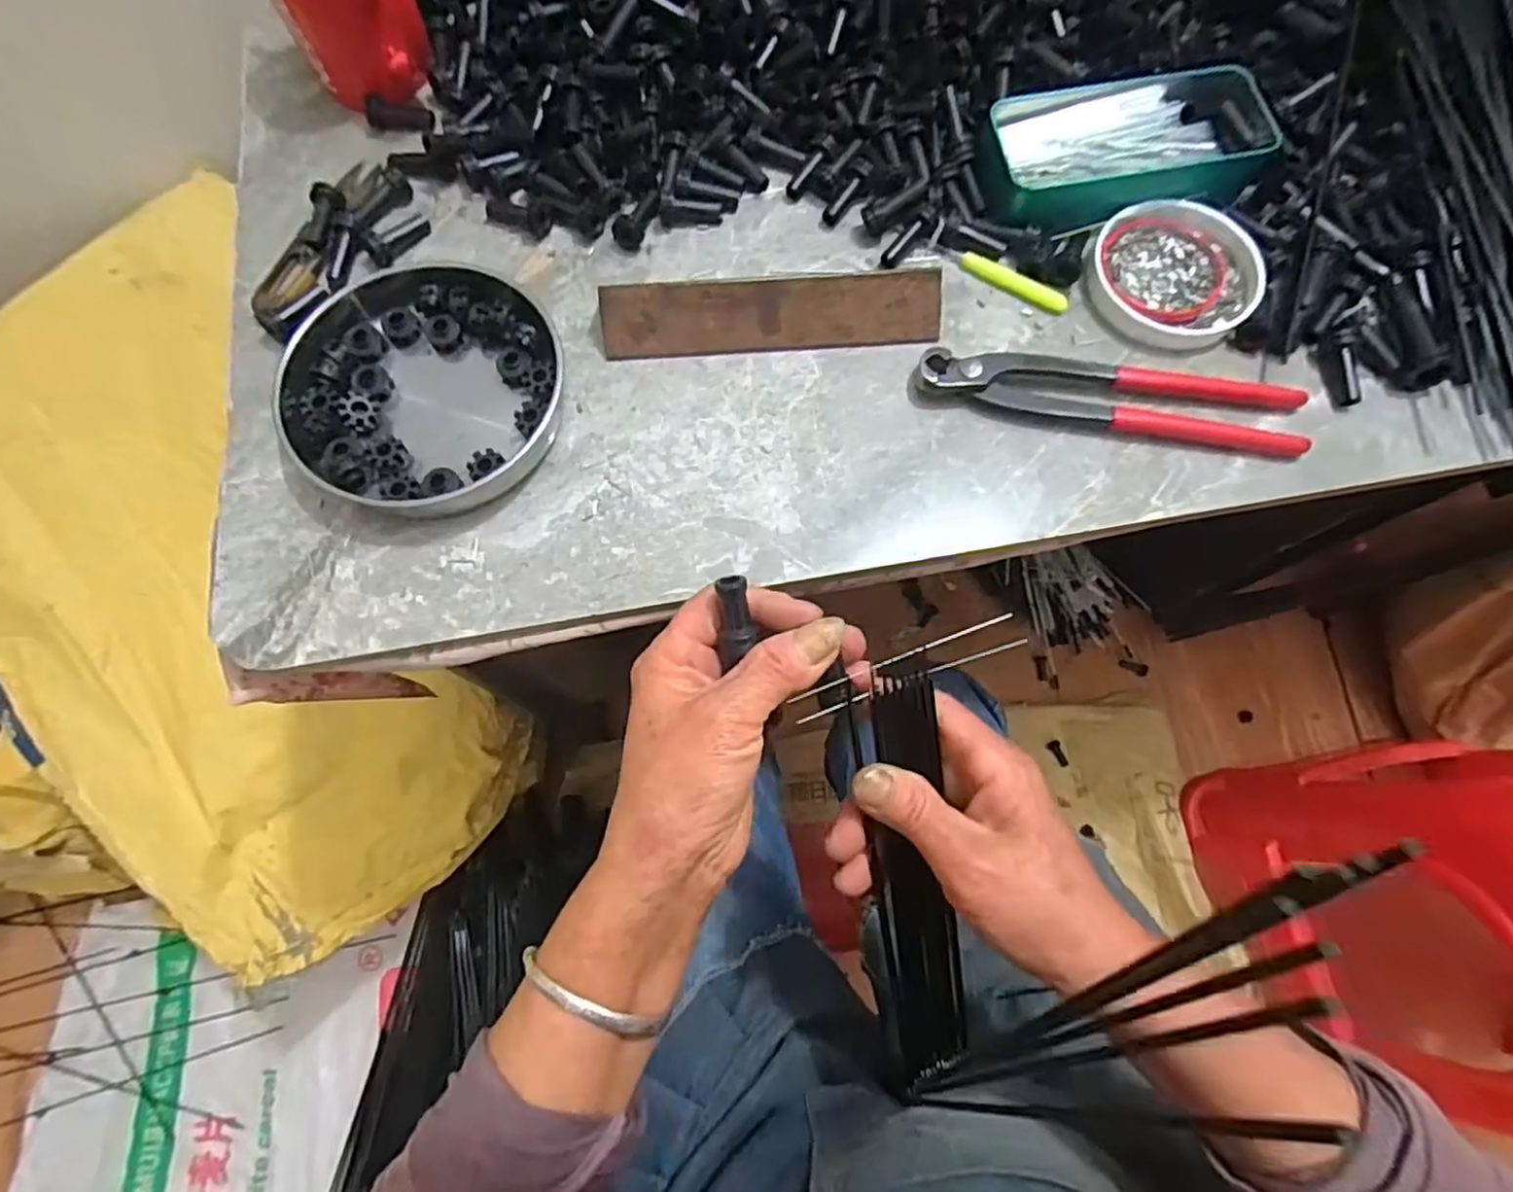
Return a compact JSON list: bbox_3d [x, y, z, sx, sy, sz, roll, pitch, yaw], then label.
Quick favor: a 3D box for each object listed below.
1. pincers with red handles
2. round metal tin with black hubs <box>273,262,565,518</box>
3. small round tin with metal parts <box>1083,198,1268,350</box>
[{"bbox_3d":[0.184,-0.104,0.369,0.194,0.014,0.041,6,72,3],"label":"pincers with red handles"},{"bbox_3d":[-0.172,-0.108,0.371,0.134,0.033,0.137,0,72,0],"label":"round metal tin with black hubs"},{"bbox_3d":[0.229,-0.177,0.390,0.086,0.014,0.083,0,72,0],"label":"small round tin with metal parts"}]

